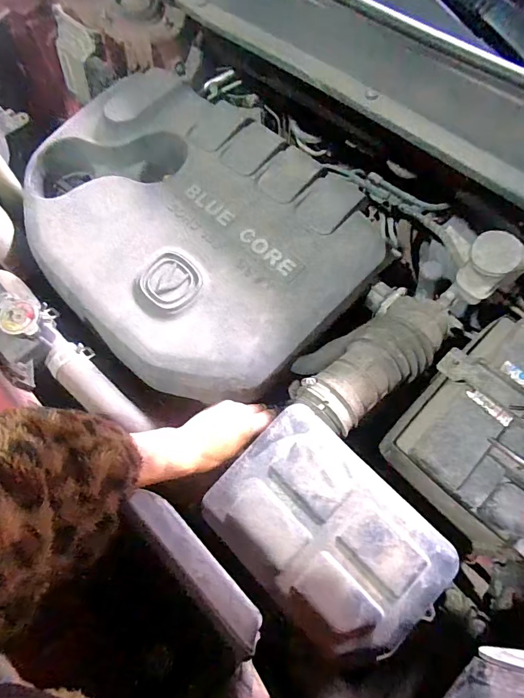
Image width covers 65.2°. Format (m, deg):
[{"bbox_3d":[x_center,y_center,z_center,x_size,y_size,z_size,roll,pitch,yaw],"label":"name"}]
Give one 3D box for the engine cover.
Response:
[{"bbox_3d":[-0.126,-0.180,0.581,0.538,0.084,0.361,41,72,19],"label":"engine cover"}]

